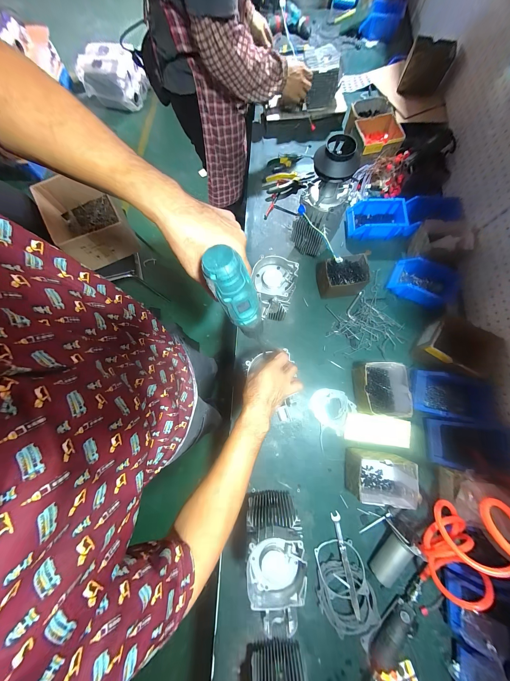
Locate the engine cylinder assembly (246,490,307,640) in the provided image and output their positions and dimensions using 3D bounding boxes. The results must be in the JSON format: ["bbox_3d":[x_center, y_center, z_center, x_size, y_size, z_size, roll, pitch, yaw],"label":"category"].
[{"bbox_3d":[0.044,0.474,0.503,0.120,0.208,0.161,-5,74,-1],"label":"engine cylinder assembly"}]

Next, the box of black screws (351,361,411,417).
[{"bbox_3d":[0.362,0.141,0.628,0.119,0.088,0.152,2,74,1],"label":"box of black screws"}]

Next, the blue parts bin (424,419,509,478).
[{"bbox_3d":[0.573,0.281,0.587,0.167,0.076,0.123,5,75,2],"label":"blue parts bin"}]

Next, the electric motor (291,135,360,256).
[{"bbox_3d":[0.196,-0.382,0.634,0.134,0.301,0.109,30,77,9],"label":"electric motor"}]

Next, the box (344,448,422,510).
[{"bbox_3d":[0.333,0.360,0.574,0.170,0.093,0.115,5,75,2],"label":"box"}]

